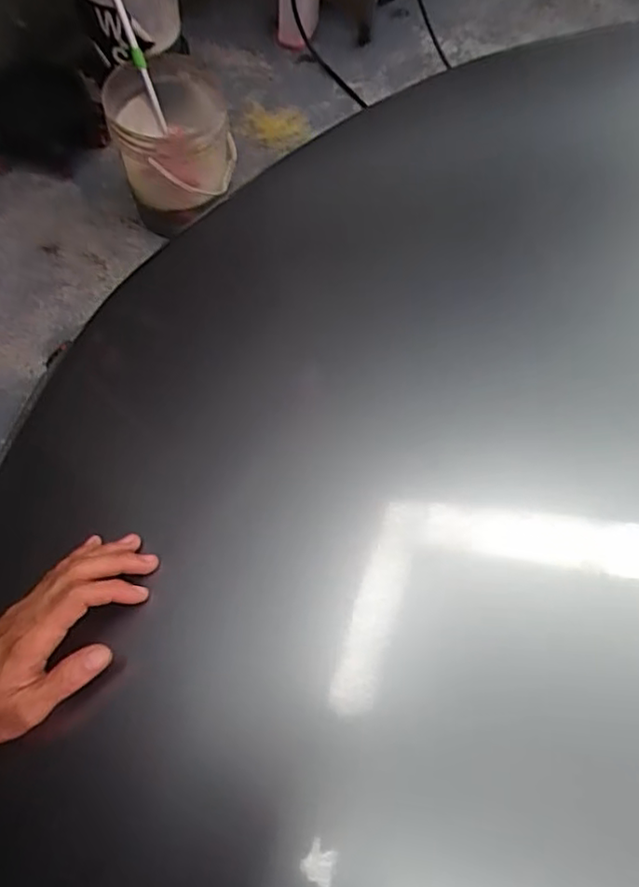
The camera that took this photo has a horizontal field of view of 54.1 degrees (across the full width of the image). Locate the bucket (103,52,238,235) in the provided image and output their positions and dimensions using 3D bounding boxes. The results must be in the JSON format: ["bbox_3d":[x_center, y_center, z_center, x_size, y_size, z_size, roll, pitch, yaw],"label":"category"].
[{"bbox_3d":[-0.392,-0.788,1.734,0.310,0.352,0.341,0,67,-1],"label":"bucket"}]

